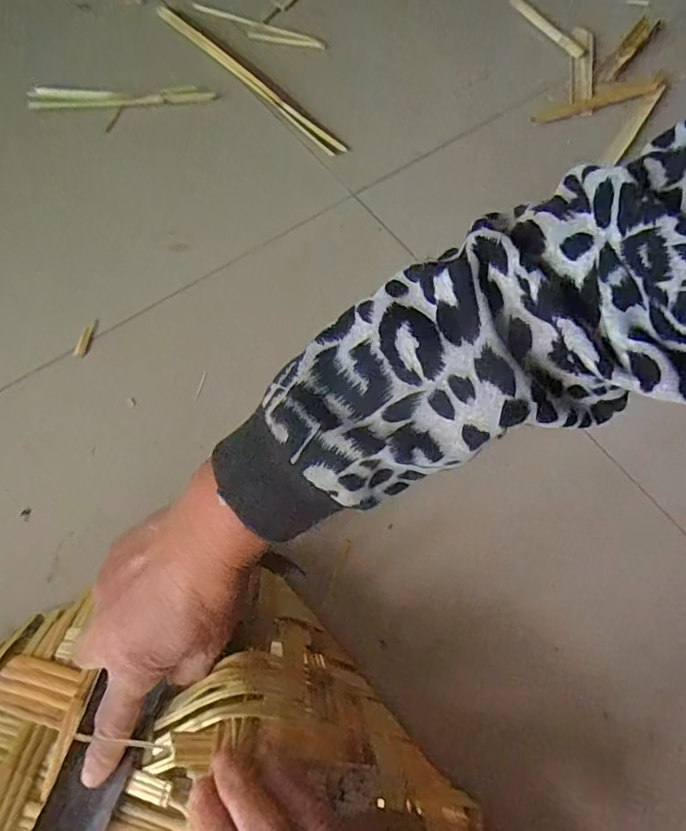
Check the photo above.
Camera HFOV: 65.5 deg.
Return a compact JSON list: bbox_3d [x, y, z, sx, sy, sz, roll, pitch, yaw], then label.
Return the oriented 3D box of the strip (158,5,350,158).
[{"bbox_3d":[-0.100,-0.364,0.572,0.023,0.006,0.291,-41,74,-18],"label":"strip"}]

